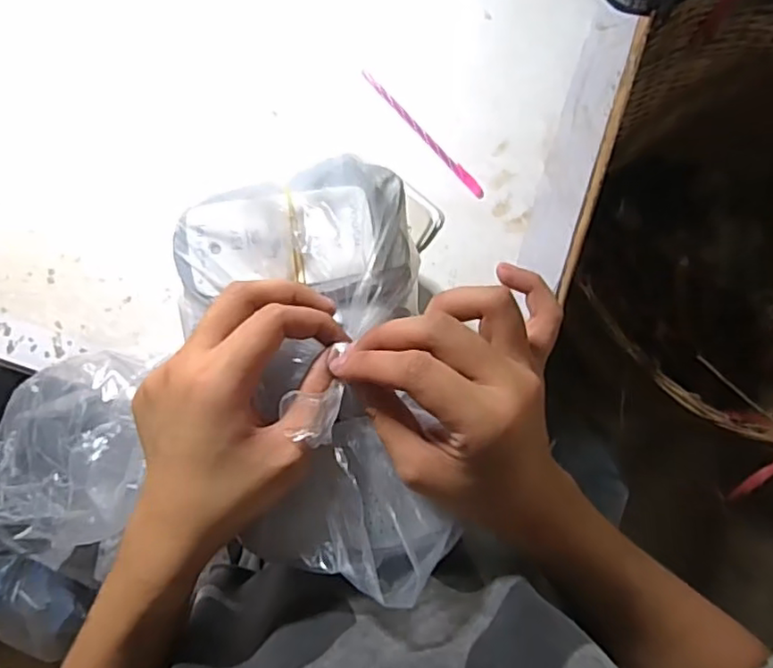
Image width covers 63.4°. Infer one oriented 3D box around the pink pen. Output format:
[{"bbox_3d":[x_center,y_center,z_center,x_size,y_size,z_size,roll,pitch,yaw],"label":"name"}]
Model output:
[{"bbox_3d":[0.038,-0.212,0.663,0.013,0.007,0.182,-43,87,-7],"label":"pink pen"}]

